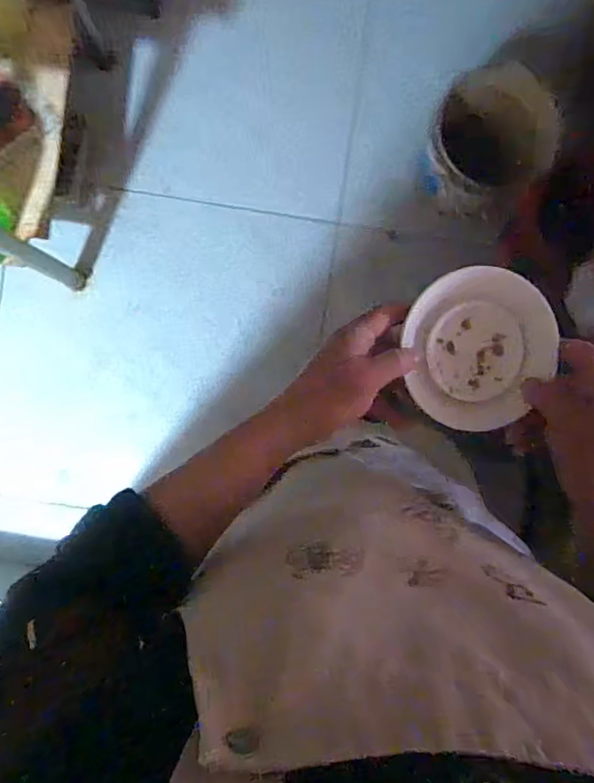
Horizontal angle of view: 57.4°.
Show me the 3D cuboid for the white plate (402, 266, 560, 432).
[{"bbox_3d":[0.159,-0.033,0.473,0.126,0.038,0.131,0,92,-2],"label":"white plate"}]

